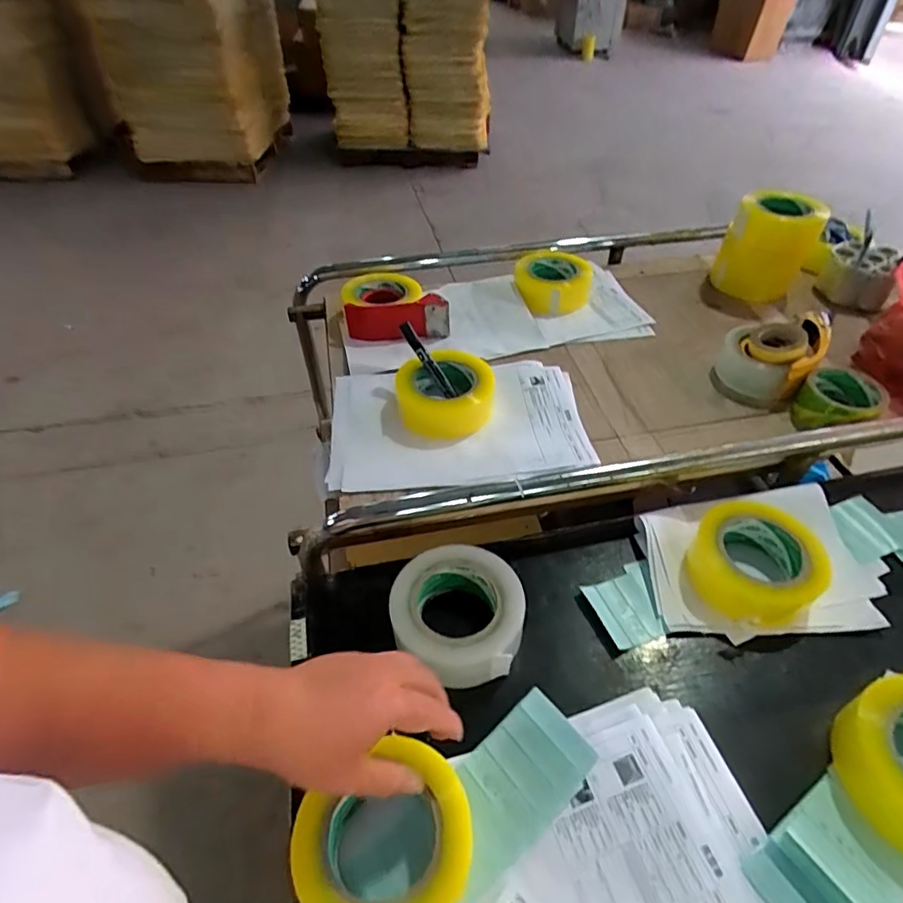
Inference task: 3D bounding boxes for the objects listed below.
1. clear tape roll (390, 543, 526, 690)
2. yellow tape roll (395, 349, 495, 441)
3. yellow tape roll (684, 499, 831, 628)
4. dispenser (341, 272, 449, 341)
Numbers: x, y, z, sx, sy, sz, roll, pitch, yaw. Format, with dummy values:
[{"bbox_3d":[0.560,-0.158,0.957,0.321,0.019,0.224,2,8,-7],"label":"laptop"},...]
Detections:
[{"bbox_3d":[0.010,0.153,0.517,0.120,0.061,0.115,0,46,0],"label":"clear tape roll"},{"bbox_3d":[-0.008,-0.074,0.671,0.118,0.046,0.110,0,46,0],"label":"yellow tape roll"},{"bbox_3d":[0.300,0.110,0.545,0.115,0.048,0.118,-9,47,-7],"label":"yellow tape roll"},{"bbox_3d":[-0.080,-0.209,0.798,0.145,0.055,0.102,-5,46,-4],"label":"dispenser"}]

